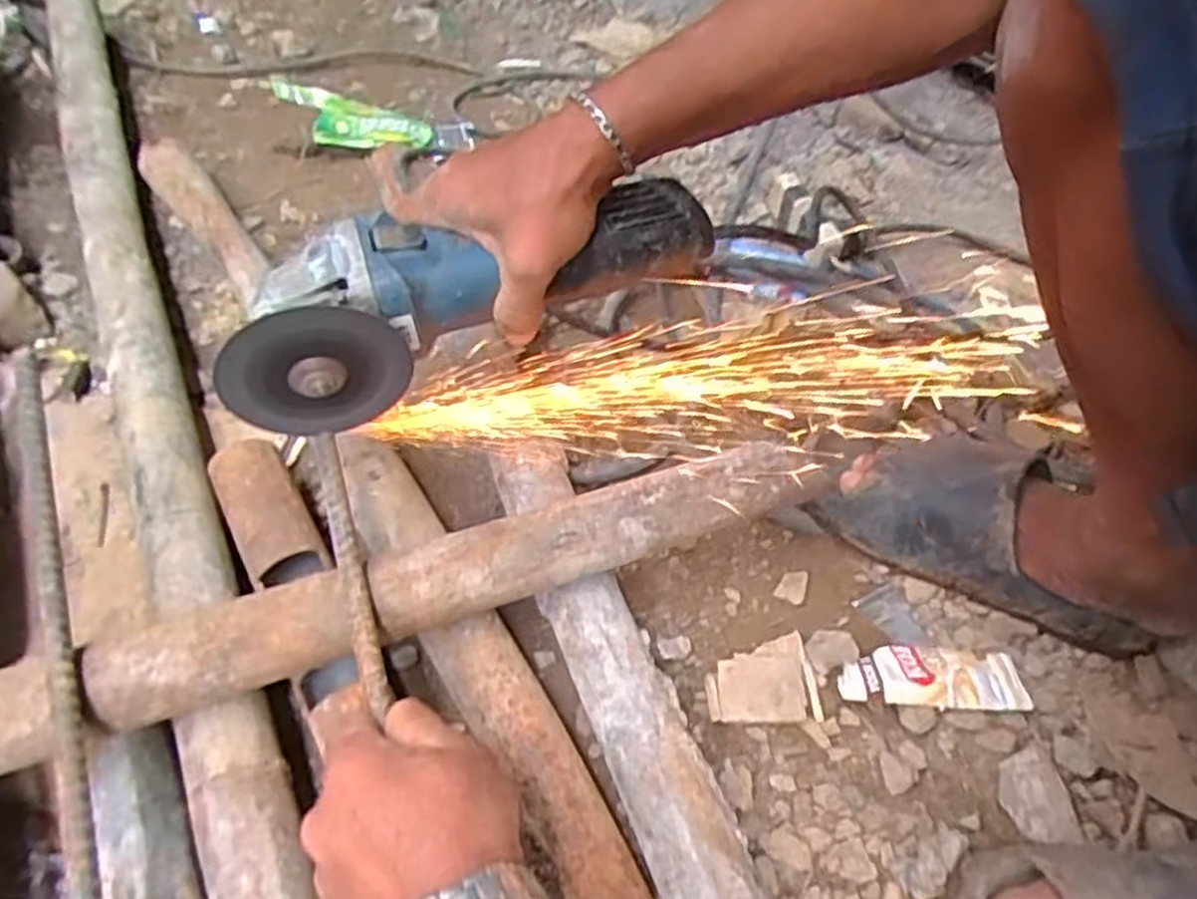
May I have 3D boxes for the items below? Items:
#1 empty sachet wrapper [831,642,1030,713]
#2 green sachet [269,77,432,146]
[{"bbox_3d":[0.214,0.143,0.512,0.125,0.016,0.044,2,52,-4],"label":"empty sachet wrapper"},{"bbox_3d":[-0.284,-0.359,0.857,0.211,0.019,0.094,27,54,14],"label":"green sachet"}]

